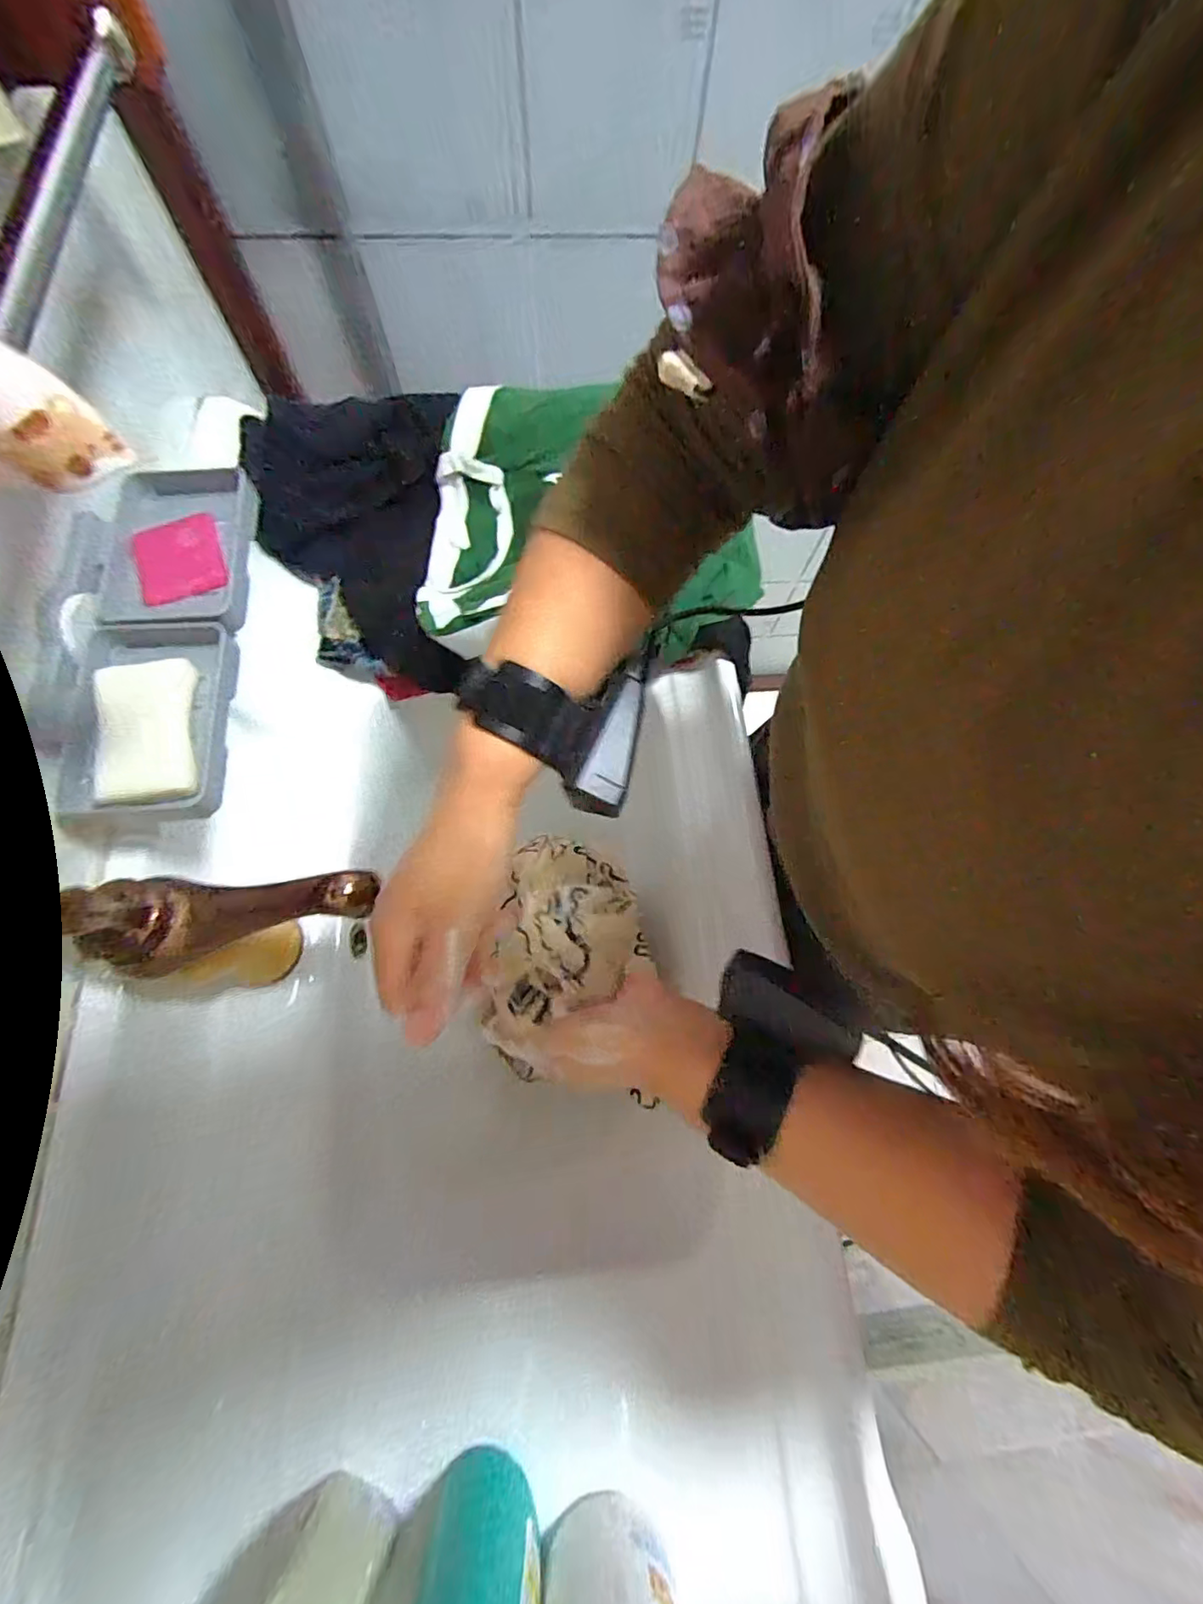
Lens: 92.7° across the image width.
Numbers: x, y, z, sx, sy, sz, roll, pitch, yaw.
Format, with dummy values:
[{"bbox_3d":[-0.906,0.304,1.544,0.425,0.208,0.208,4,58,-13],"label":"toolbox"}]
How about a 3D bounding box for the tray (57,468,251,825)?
[{"bbox_3d":[-0.301,-0.117,0.386,0.105,0.033,0.272,-6,72,-4],"label":"tray"}]

